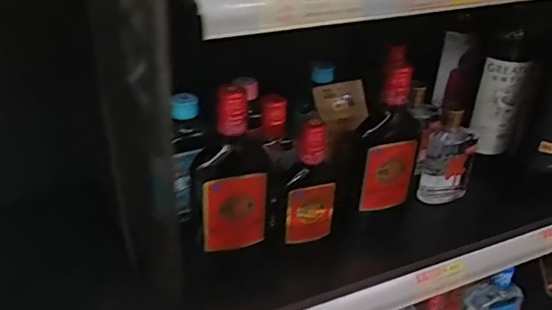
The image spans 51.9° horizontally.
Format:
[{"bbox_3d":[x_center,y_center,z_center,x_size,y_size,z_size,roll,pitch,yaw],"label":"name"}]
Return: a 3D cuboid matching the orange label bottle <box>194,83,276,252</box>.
[{"bbox_3d":[-0.035,0.010,0.568,0.087,0.161,0.070,4,32,0],"label":"orange label bottle"}]

